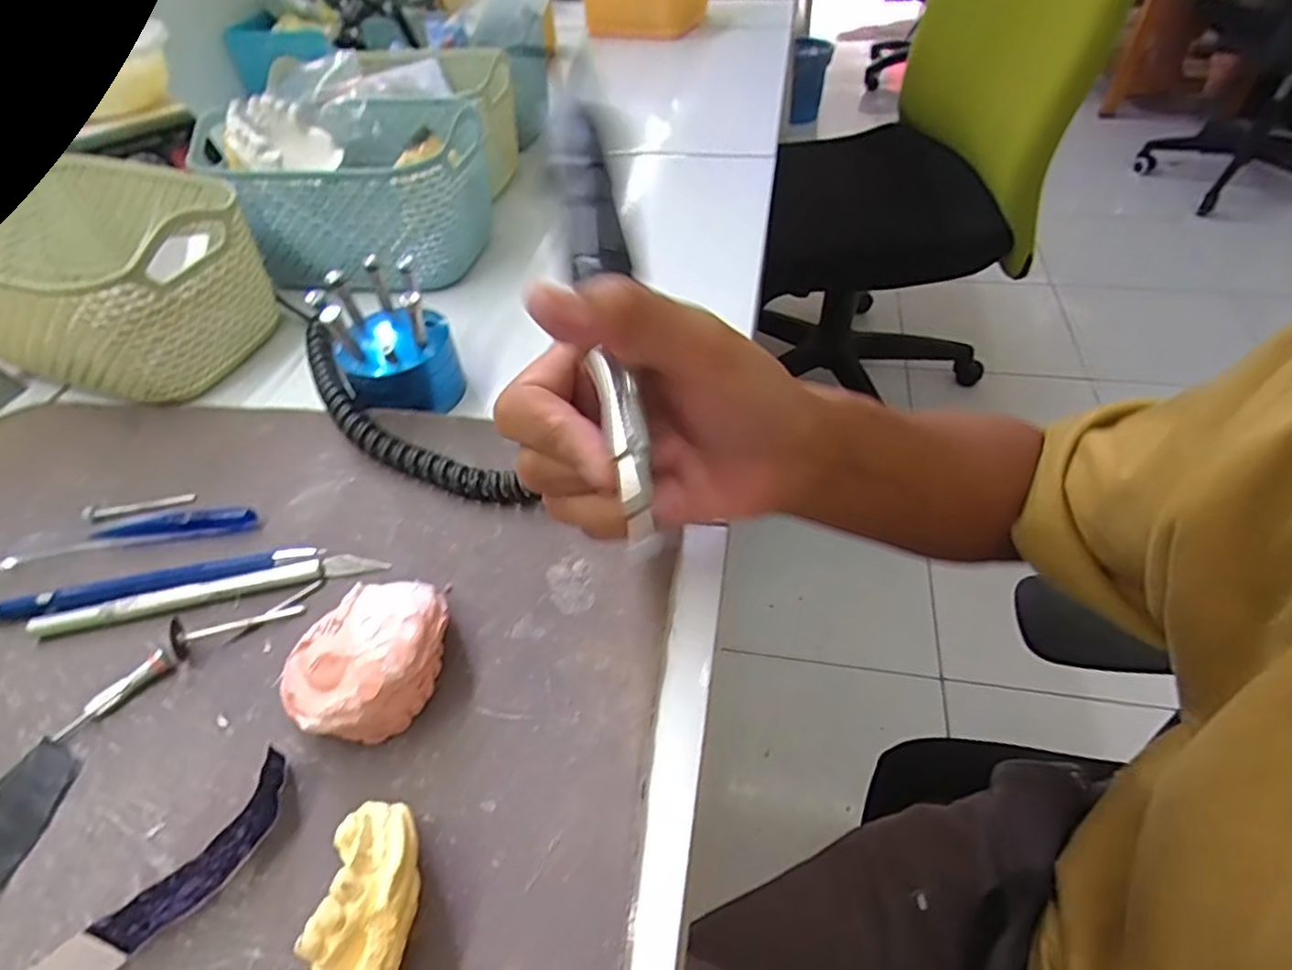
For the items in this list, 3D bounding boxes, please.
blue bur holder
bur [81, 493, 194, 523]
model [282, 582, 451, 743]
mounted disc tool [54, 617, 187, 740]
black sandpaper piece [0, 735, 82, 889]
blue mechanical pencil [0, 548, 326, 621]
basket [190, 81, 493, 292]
[{"bbox_3d":[-0.133,-0.077,0.345,0.058,0.061,0.062,-19,50,-13],"label":"blue bur holder"},{"bbox_3d":[-0.243,0.009,0.316,0.046,0.007,0.008,-16,49,-10],"label":"bur"},{"bbox_3d":[-0.100,0.063,0.241,0.047,0.030,0.058,12,50,14],"label":"model"},{"bbox_3d":[-0.197,0.074,0.249,0.010,0.012,0.051,30,56,27],"label":"mounted disc tool"},{"bbox_3d":[-0.212,0.110,0.223,0.030,0.005,0.038,18,52,19],"label":"black sandpaper piece"},{"bbox_3d":[-0.208,0.043,0.280,0.137,0.009,0.012,-11,48,-6],"label":"blue mechanical pencil"},{"bbox_3d":[-0.184,-0.202,0.441,0.149,0.086,0.120,0,48,4],"label":"basket"}]

